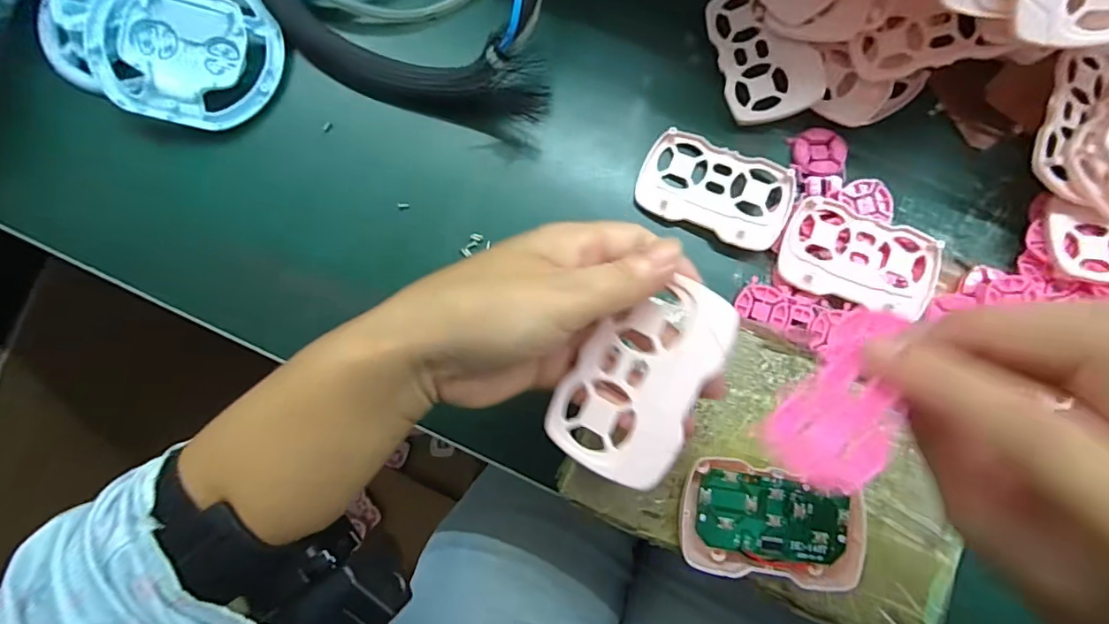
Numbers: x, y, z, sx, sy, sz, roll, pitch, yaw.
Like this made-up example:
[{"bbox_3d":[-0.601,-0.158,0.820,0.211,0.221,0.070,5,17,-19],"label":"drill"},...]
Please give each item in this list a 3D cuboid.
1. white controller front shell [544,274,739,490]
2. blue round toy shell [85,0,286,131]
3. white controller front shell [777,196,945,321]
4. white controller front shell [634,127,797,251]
[{"bbox_3d":[0.035,0.027,0.219,0.053,0.013,0.086,26,88,2],"label":"white controller front shell"},{"bbox_3d":[-0.227,-0.168,0.324,0.108,0.017,0.103,0,84,1],"label":"blue round toy shell"},{"bbox_3d":[0.179,-0.030,0.310,0.089,0.009,0.054,19,84,3],"label":"white controller front shell"},{"bbox_3d":[0.096,-0.073,0.317,0.088,0.011,0.054,22,84,3],"label":"white controller front shell"}]

